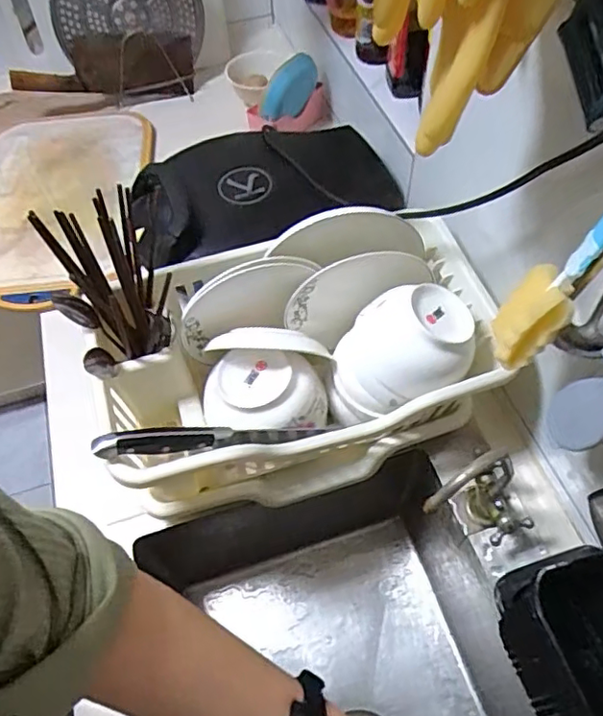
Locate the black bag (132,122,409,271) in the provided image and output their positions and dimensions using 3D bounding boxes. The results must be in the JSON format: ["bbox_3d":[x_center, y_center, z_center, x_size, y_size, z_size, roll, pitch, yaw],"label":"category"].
[{"bbox_3d":[-0.068,-0.260,0.865,0.364,0.106,0.223,-19,58,-10],"label":"black bag"}]

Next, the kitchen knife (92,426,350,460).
[{"bbox_3d":[-0.077,0.075,0.554,0.228,0.037,0.022,0,53,-24],"label":"kitchen knife"}]

